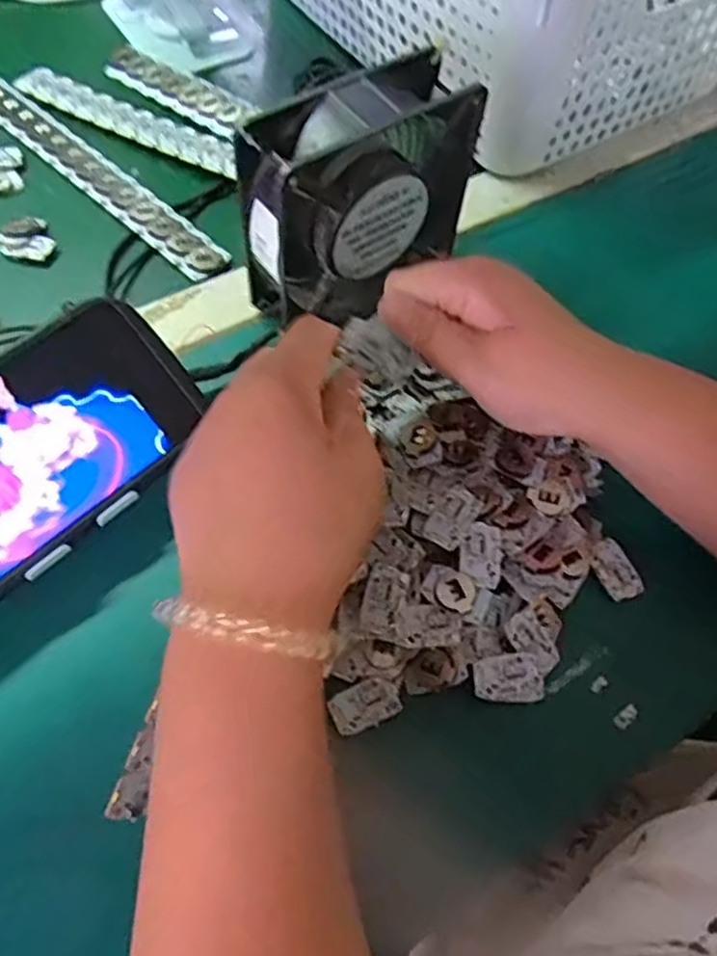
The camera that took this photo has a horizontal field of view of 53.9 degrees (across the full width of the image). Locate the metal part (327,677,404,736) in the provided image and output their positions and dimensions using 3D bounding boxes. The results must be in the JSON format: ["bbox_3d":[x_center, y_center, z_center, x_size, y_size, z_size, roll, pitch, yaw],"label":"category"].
[{"bbox_3d":[0.004,0.099,0.308,0.028,0.004,0.018,-20,64,-14],"label":"metal part"}]

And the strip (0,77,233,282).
[{"bbox_3d":[-0.180,-0.206,0.467,0.253,0.004,0.030,39,66,18],"label":"strip"}]

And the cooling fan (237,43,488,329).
[{"bbox_3d":[0.000,-0.141,0.373,0.125,0.120,0.046,-31,67,-19],"label":"cooling fan"}]

